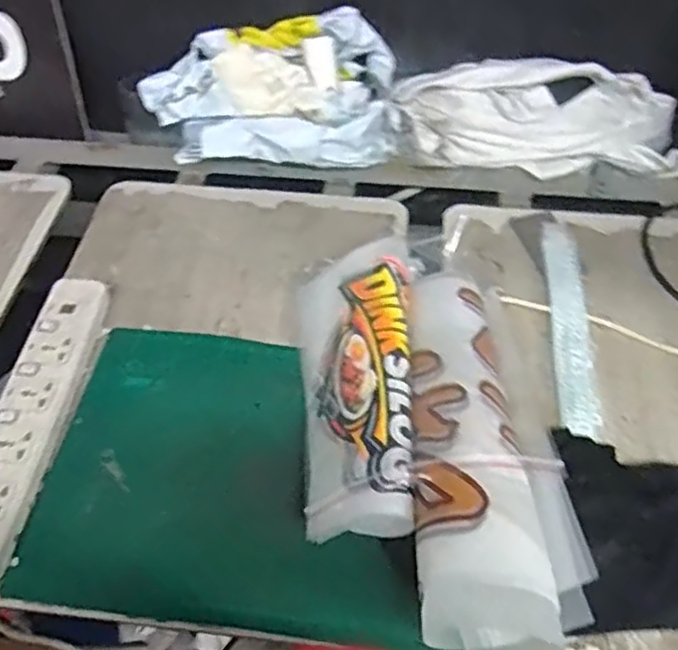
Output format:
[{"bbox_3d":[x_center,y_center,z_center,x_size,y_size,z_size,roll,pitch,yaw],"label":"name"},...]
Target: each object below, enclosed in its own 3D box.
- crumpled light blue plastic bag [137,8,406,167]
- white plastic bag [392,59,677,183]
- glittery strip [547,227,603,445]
[{"bbox_3d":[-0.085,-0.303,0.912,0.324,0.134,0.152,7,51,7],"label":"crumpled light blue plastic bag"},{"bbox_3d":[0.269,-0.266,0.924,0.385,0.123,0.109,4,50,4],"label":"white plastic bag"},{"bbox_3d":[0.264,-0.005,0.790,0.042,0.009,0.299,7,53,4],"label":"glittery strip"}]

